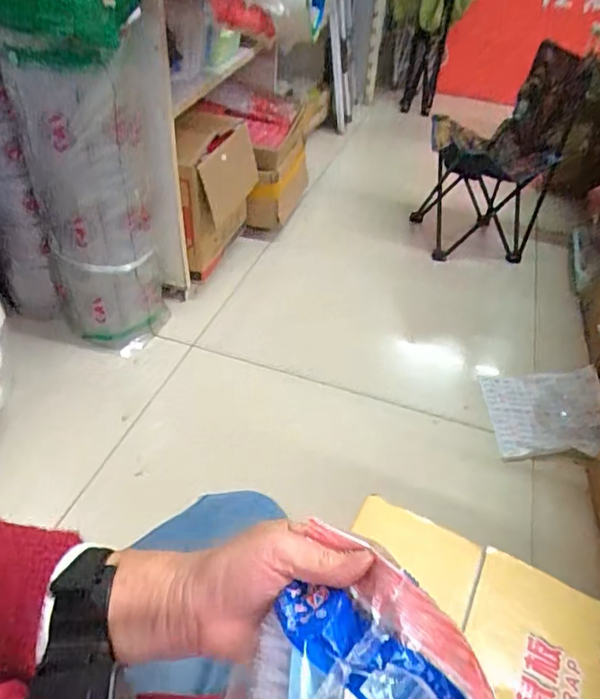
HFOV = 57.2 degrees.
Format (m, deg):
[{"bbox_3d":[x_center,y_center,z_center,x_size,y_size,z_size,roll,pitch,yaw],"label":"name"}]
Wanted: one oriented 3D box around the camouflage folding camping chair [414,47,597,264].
[{"bbox_3d":[0.561,-0.563,1.618,0.366,0.530,0.332,16,43,11],"label":"camouflage folding camping chair"}]

